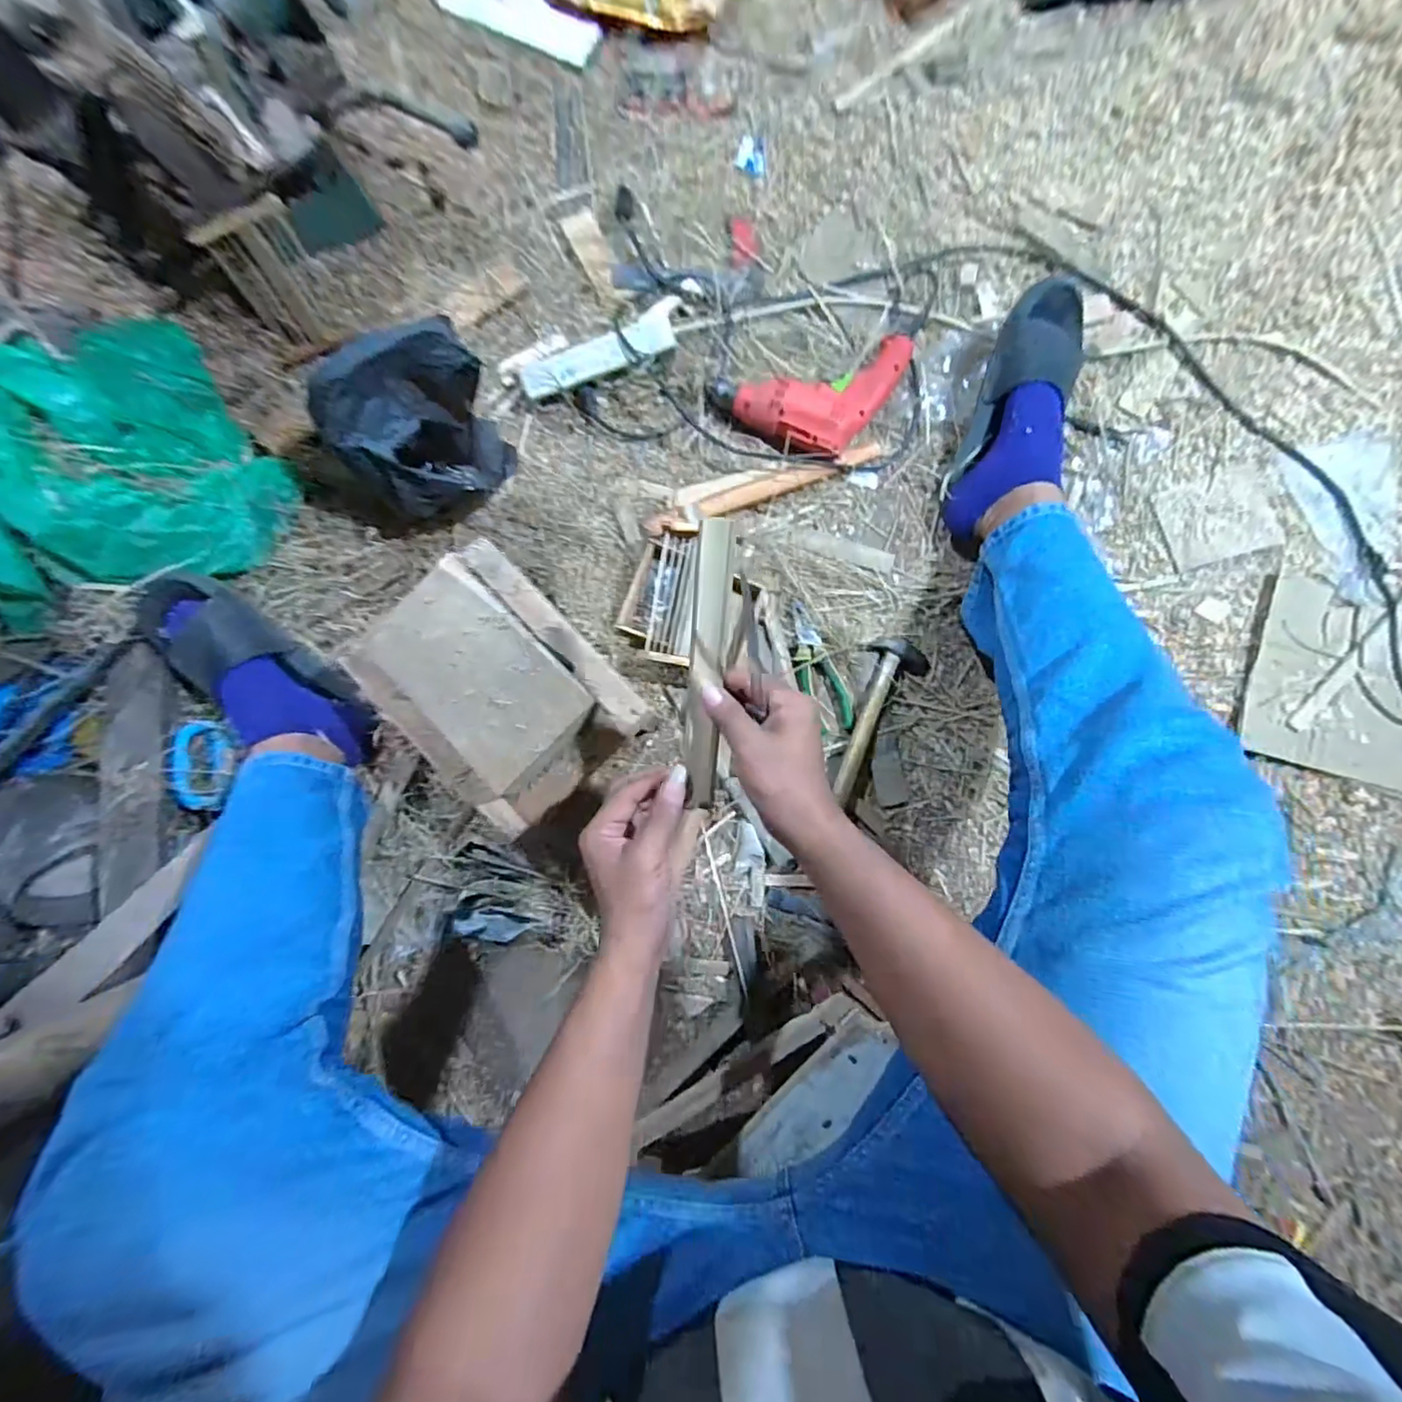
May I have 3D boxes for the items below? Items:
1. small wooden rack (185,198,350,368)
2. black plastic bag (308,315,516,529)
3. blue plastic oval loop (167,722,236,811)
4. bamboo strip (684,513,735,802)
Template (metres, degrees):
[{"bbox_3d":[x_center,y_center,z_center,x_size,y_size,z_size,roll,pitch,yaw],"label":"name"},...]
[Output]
[{"bbox_3d":[-0.499,-0.490,0.741,0.094,0.159,0.020,-34,63,-13],"label":"small wooden rack"},{"bbox_3d":[-0.287,-0.274,0.681,0.165,0.170,0.128,-23,84,2],"label":"black plastic bag"},{"bbox_3d":[-0.588,0.075,0.728,0.057,0.020,0.103,5,81,-36],"label":"blue plastic oval loop"},{"bbox_3d":[0.004,-0.022,0.457,0.025,0.008,0.212,6,107,6],"label":"bamboo strip"}]

